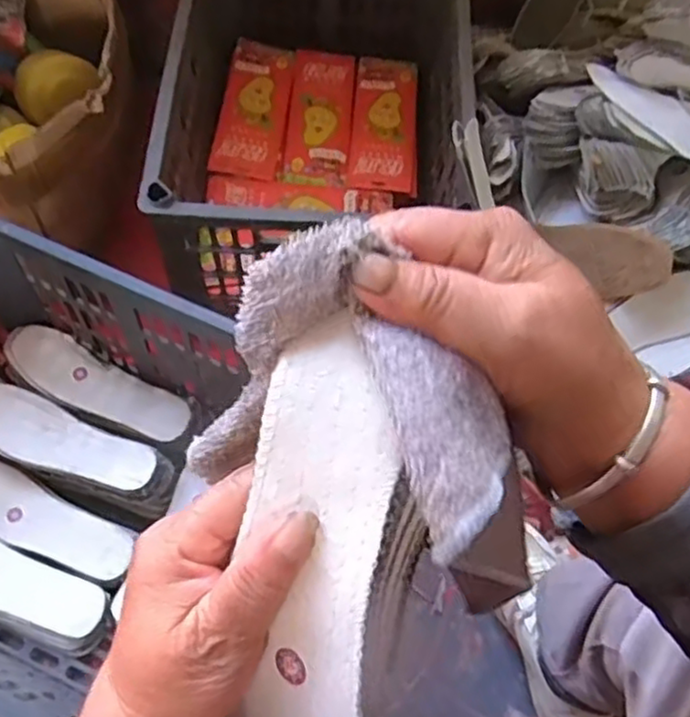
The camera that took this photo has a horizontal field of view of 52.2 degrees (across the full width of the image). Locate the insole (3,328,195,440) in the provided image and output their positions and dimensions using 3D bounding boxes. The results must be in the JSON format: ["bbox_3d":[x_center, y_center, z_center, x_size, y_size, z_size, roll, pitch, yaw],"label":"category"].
[{"bbox_3d":[-0.276,0.028,0.784,0.217,0.024,0.062,26,65,9],"label":"insole"}]

